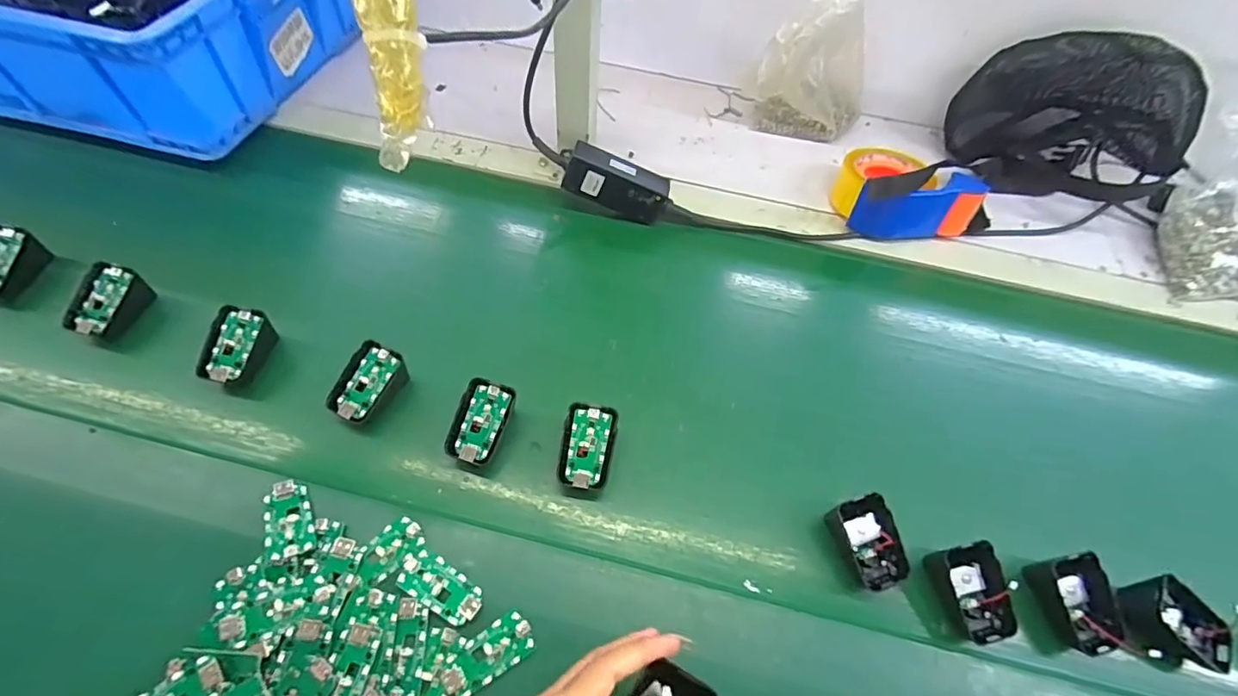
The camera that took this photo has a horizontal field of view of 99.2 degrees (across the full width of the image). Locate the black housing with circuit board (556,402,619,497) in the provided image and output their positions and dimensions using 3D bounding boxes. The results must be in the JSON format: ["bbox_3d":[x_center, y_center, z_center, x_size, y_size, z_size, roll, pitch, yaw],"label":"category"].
[{"bbox_3d":[-0.027,0.085,0.443,0.044,0.011,0.073,12,75,0],"label":"black housing with circuit board"}]

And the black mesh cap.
[{"bbox_3d":[0.558,-0.287,0.654,0.243,0.175,0.124,21,57,7],"label":"black mesh cap"}]

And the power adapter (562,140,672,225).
[{"bbox_3d":[-0.002,-0.182,0.593,0.116,0.053,0.026,19,55,-16],"label":"power adapter"}]

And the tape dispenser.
[{"bbox_3d":[0.347,-0.187,0.626,0.165,0.070,0.112,2,57,-6],"label":"tape dispenser"}]

